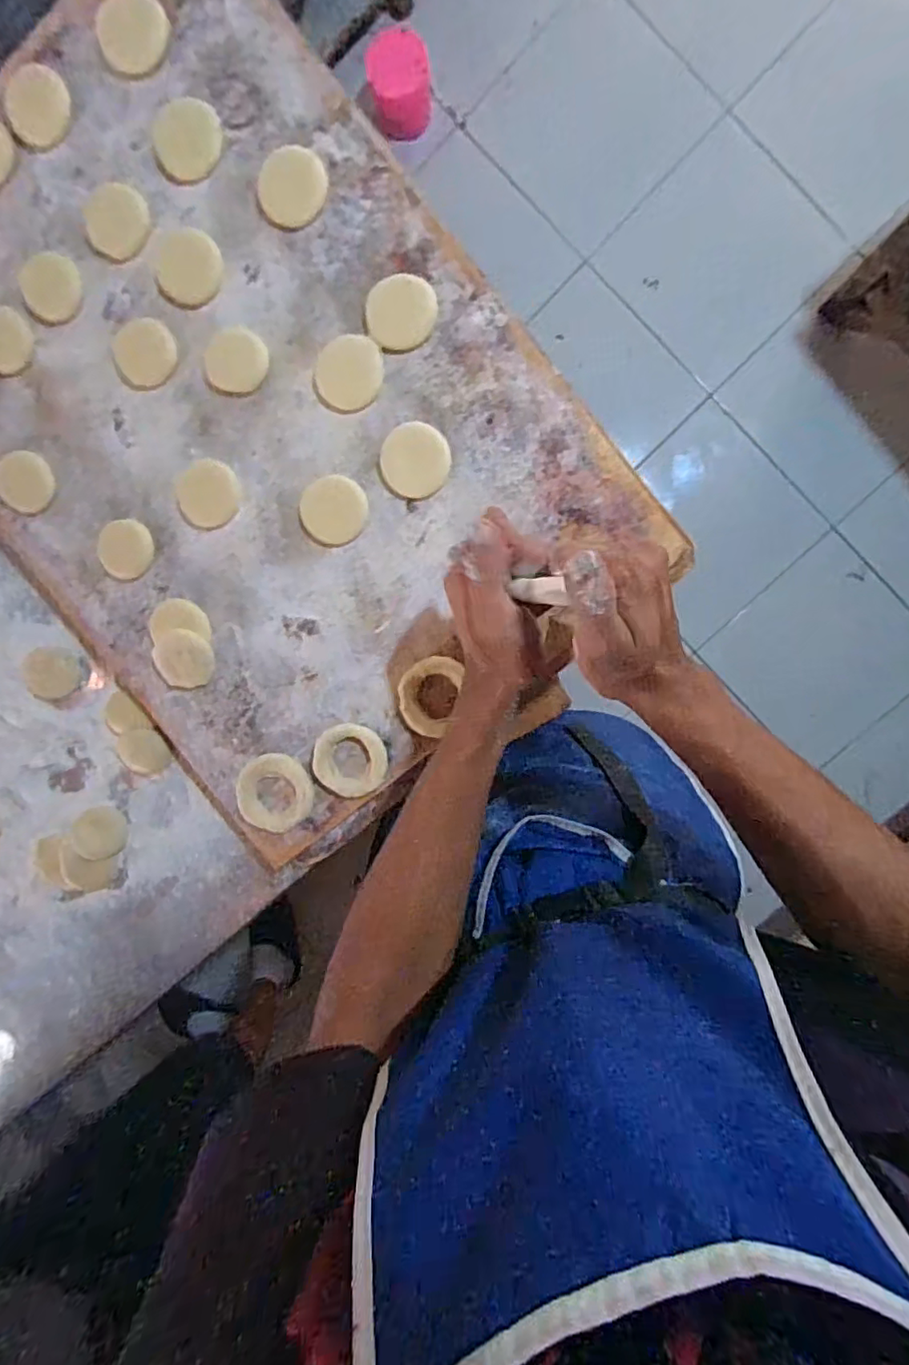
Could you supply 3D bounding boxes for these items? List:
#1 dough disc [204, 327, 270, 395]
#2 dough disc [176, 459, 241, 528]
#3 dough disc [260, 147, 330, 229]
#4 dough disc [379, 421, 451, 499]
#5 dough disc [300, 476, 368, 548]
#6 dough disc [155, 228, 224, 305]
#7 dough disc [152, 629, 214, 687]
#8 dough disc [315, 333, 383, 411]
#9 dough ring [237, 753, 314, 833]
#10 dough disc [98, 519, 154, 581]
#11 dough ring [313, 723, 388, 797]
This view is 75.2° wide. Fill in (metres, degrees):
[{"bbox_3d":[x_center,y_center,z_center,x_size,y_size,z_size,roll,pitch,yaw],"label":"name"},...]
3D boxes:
[{"bbox_3d":[-0.166,-0.245,0.449,0.049,0.004,0.046,1,97,4],"label":"dough disc"},{"bbox_3d":[-0.193,-0.149,0.464,0.050,0.005,0.049,1,97,4],"label":"dough disc"},{"bbox_3d":[-0.117,-0.358,0.427,0.049,0.005,0.050,1,97,4],"label":"dough disc"},{"bbox_3d":[-0.029,-0.165,0.440,0.050,0.008,0.050,1,97,4],"label":"dough disc"},{"bbox_3d":[-0.093,-0.132,0.454,0.052,0.004,0.051,1,97,4],"label":"dough disc"},{"bbox_3d":[-0.199,-0.312,0.443,0.050,0.004,0.052,1,97,4],"label":"dough disc"},{"bbox_3d":[-0.219,-0.019,0.474,0.047,0.009,0.045,1,97,4],"label":"dough disc"},{"bbox_3d":[-0.078,-0.229,0.437,0.049,0.007,0.048,1,97,4],"label":"dough disc"},{"bbox_3d":[-0.147,0.090,0.482,0.062,0.007,0.065,1,97,4],"label":"dough ring"},{"bbox_3d":[-0.265,-0.106,0.474,0.046,0.005,0.045,1,97,4],"label":"dough disc"},{"bbox_3d":[-0.083,0.062,0.471,0.057,0.008,0.056,1,97,4],"label":"dough ring"}]

